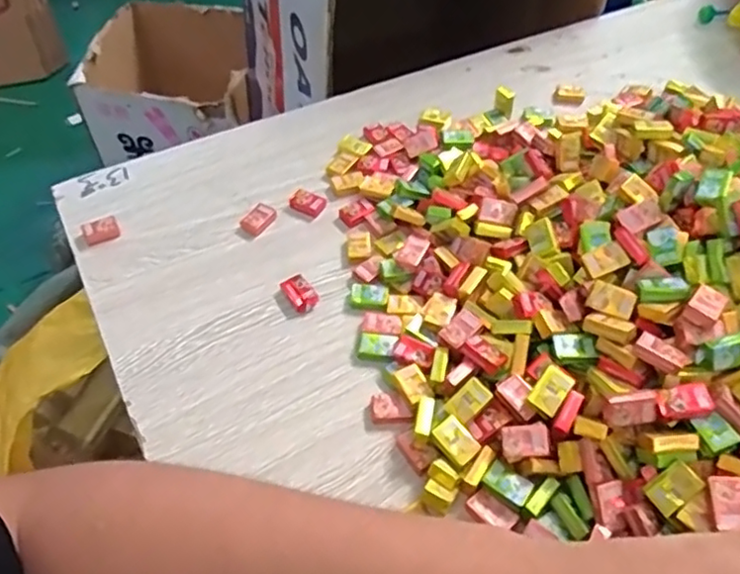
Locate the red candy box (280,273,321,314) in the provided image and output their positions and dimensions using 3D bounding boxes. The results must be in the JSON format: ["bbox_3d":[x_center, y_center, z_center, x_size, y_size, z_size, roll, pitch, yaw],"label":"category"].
[{"bbox_3d":[-0.050,0.004,0.467,0.020,0.010,0.030,-25,54,-19],"label":"red candy box"}]

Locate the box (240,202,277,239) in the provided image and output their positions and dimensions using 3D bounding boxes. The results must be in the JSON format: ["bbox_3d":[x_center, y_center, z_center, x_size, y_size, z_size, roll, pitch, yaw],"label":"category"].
[{"bbox_3d":[-0.088,-0.054,0.517,0.021,0.010,0.029,32,58,25],"label":"box"}]

